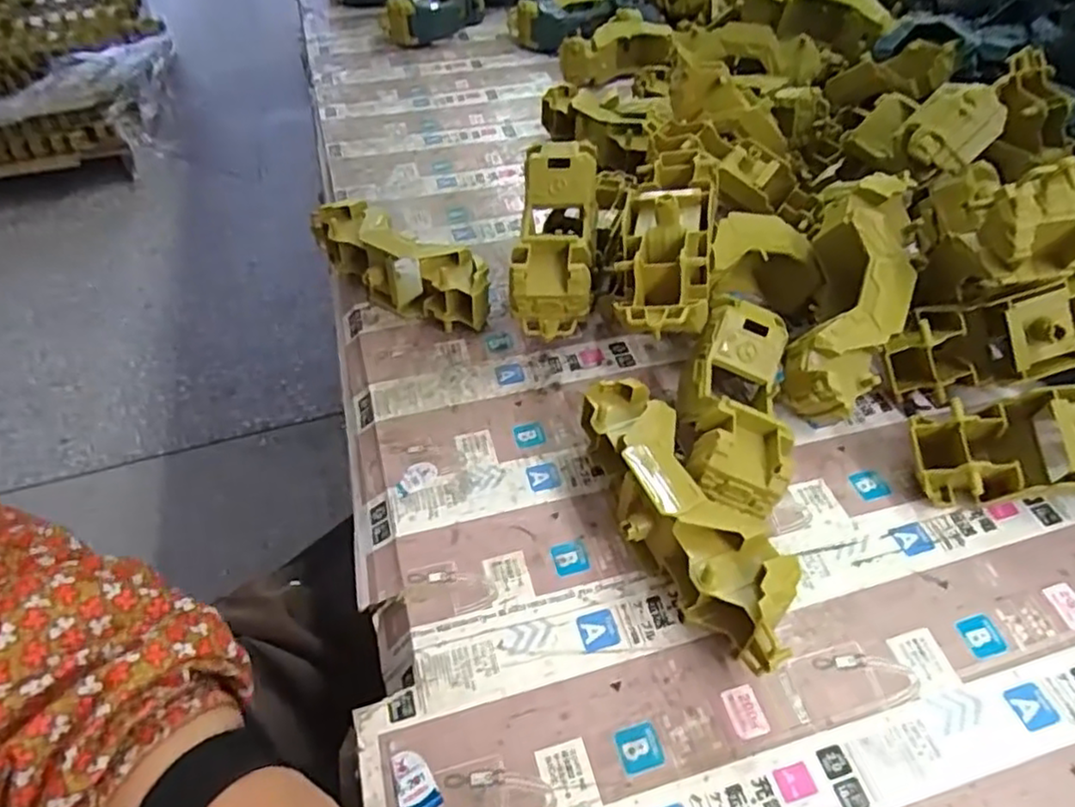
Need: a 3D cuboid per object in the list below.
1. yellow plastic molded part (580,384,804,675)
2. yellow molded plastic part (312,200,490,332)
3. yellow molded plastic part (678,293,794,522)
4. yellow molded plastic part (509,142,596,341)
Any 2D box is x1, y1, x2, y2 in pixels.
[{"bbox_3d":[0.075,0.062,0.375,0.052,0.062,0.172,-23,51,-18],"label":"yellow plastic molded part"},{"bbox_3d":[-0.109,-0.108,0.538,0.174,0.058,0.052,27,54,24],"label":"yellow molded plastic part"},{"bbox_3d":[0.119,-0.005,0.415,0.059,0.042,0.152,16,50,-1],"label":"yellow molded plastic part"},{"bbox_3d":[0.014,-0.124,0.487,0.058,0.038,0.163,1,61,3],"label":"yellow molded plastic part"}]

